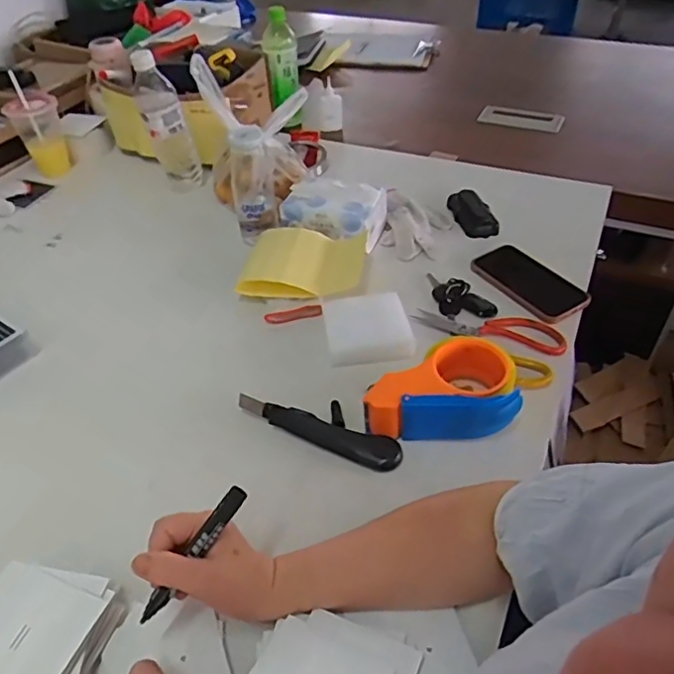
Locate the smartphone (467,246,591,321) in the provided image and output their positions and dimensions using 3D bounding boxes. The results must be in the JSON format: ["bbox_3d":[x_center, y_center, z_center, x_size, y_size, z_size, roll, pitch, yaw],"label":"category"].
[{"bbox_3d":[0.259,-0.077,0.792,0.081,0.016,0.156,-29,50,-25],"label":"smartphone"}]

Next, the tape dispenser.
[{"bbox_3d":[0.110,0.052,0.621,0.158,0.056,0.098,-1,44,2],"label":"tape dispenser"}]

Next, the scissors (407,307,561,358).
[{"bbox_3d":[0.188,-0.015,0.721,0.176,0.009,0.067,11,45,14],"label":"scissors"}]

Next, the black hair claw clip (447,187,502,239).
[{"bbox_3d":[0.208,-0.189,0.901,0.044,0.034,0.104,-15,45,-13],"label":"black hair claw clip"}]

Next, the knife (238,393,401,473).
[{"bbox_3d":[-0.018,0.092,0.625,0.184,0.013,0.049,20,48,21],"label":"knife"}]

